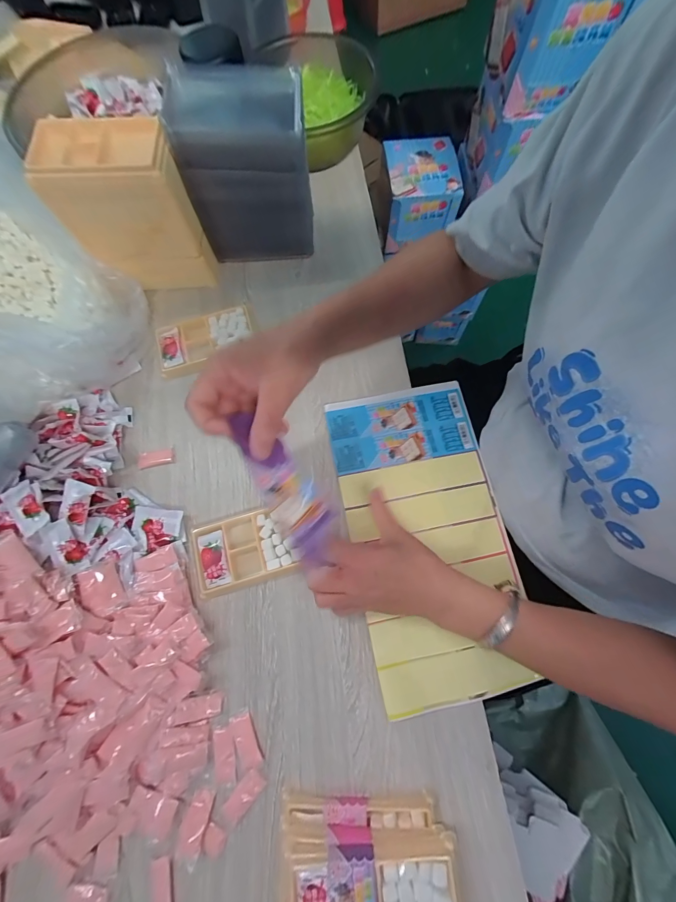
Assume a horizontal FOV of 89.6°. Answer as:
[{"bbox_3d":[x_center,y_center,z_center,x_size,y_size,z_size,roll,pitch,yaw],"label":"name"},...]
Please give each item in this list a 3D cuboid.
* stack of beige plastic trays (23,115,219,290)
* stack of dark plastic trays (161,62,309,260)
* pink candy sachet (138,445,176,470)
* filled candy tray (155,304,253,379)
[{"bbox_3d":[-0.243,-0.286,0.421,0.137,0.158,0.079,-6,73,0],"label":"stack of beige plastic trays"},{"bbox_3d":[-0.112,-0.347,0.434,0.143,0.170,0.101,-5,73,0],"label":"stack of dark plastic trays"},{"bbox_3d":[-0.222,0.009,0.416,0.046,0.004,0.021,-10,73,-2],"label":"pink candy sachet"},{"bbox_3d":[-0.176,-0.147,0.453,0.125,0.014,0.071,-20,73,-5],"label":"filled candy tray"}]

